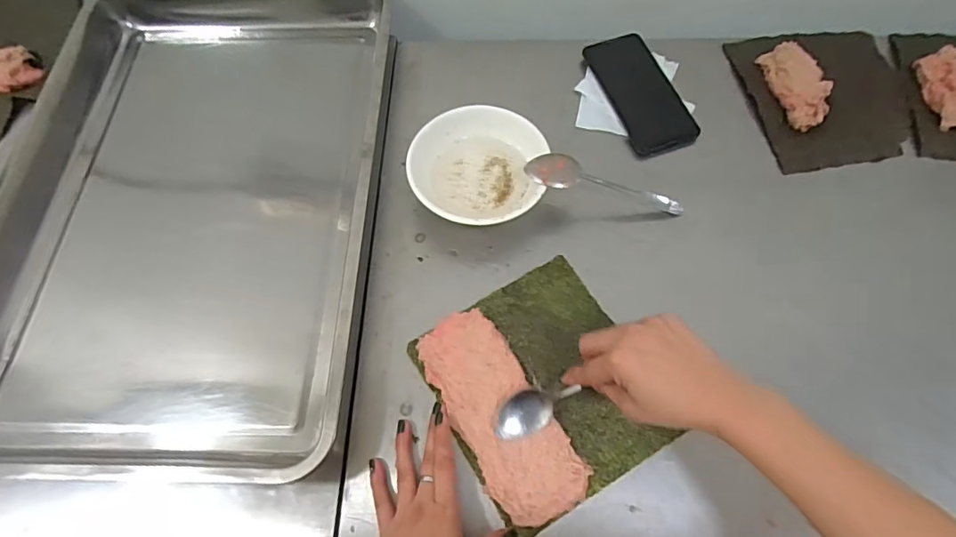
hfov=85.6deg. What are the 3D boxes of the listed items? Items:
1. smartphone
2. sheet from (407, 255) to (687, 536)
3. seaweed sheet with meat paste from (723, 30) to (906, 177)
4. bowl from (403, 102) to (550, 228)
[{"bbox_3d":[0.195,-0.211,0.618,0.077,0.012,0.168,-17,67,-6],"label":"smartphone"},{"bbox_3d":[0.060,0.106,0.472,0.179,0.014,0.196,-30,69,-11],"label":"sheet"},{"bbox_3d":[0.411,-0.213,0.598,0.177,0.030,0.192,-8,67,-2],"label":"seaweed sheet with meat paste"},{"bbox_3d":[-0.002,-0.098,0.539,0.135,0.061,0.124,0,66,1],"label":"bowl"}]

